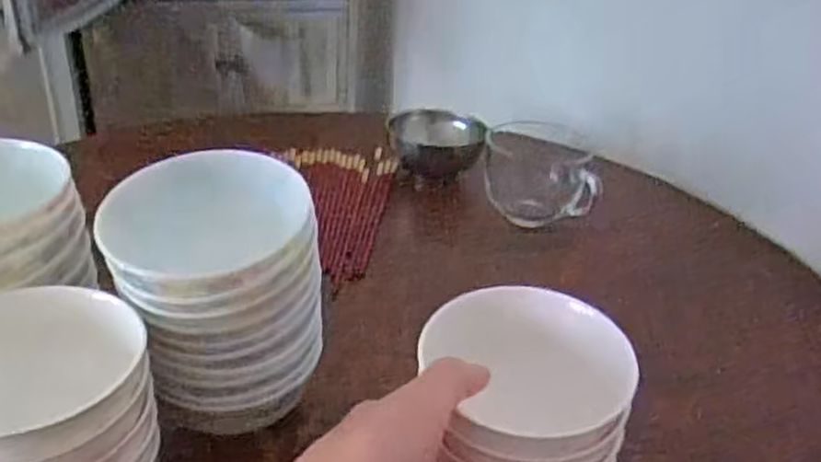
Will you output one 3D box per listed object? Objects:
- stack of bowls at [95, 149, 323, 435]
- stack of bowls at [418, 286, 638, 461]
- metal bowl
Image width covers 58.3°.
[{"bbox_3d":[-0.107,0.034,0.424,0.104,0.124,0.103,-17,37,-33],"label":"stack of bowls"},{"bbox_3d":[0.055,0.094,0.377,0.104,0.090,0.090,16,32,18],"label":"stack of bowls"},{"bbox_3d":[0.029,-0.090,0.813,0.100,0.060,0.100,4,30,-2],"label":"metal bowl"}]

